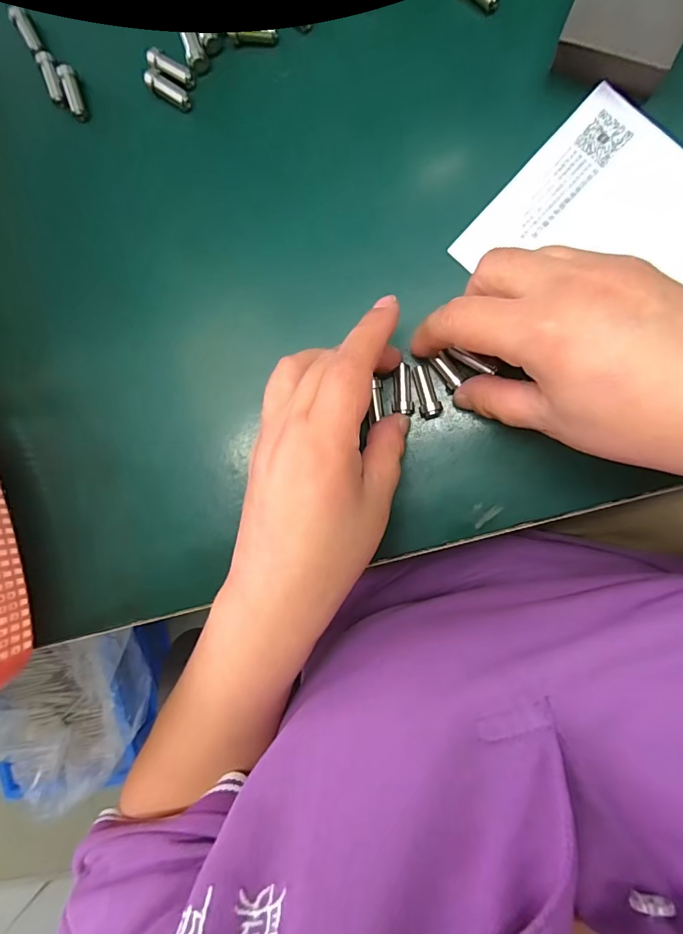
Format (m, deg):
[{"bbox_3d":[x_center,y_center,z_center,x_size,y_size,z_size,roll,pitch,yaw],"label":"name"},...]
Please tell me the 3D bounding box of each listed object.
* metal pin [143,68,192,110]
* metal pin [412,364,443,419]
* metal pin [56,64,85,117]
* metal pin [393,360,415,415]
[{"bbox_3d":[-0.097,-0.211,0.260,0.026,0.008,0.011,34,97,-6],"label":"metal pin"},{"bbox_3d":[0.044,-0.039,0.241,0.011,0.010,0.028,-12,91,9],"label":"metal pin"},{"bbox_3d":[-0.157,-0.219,0.271,0.008,0.006,0.028,-16,90,9],"label":"metal pin"},{"bbox_3d":[0.032,-0.041,0.243,0.010,0.007,0.026,0,89,9],"label":"metal pin"}]

